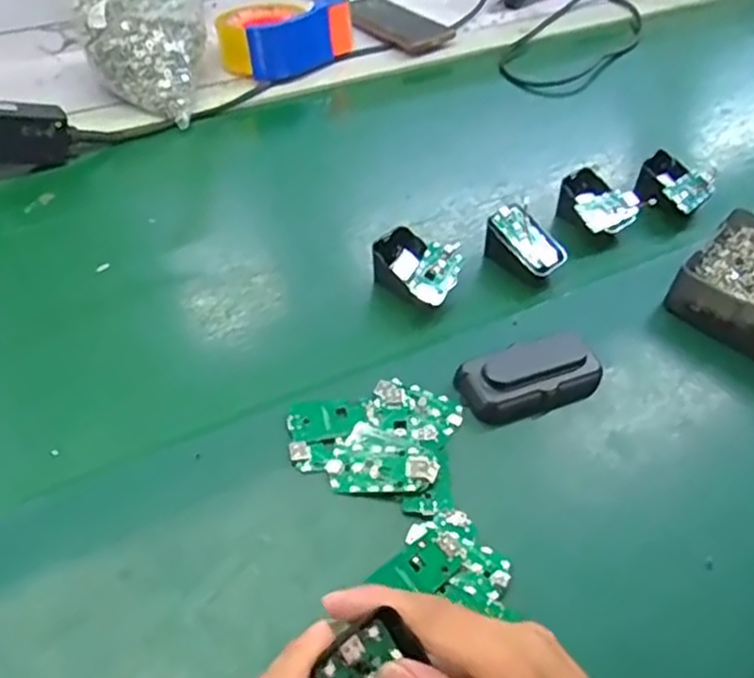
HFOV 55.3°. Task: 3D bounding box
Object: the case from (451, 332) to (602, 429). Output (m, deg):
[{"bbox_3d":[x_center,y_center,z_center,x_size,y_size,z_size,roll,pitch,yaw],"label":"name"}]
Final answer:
[{"bbox_3d":[0.115,0.029,0.534,0.105,0.032,0.052,-18,51,-19],"label":"case"}]

